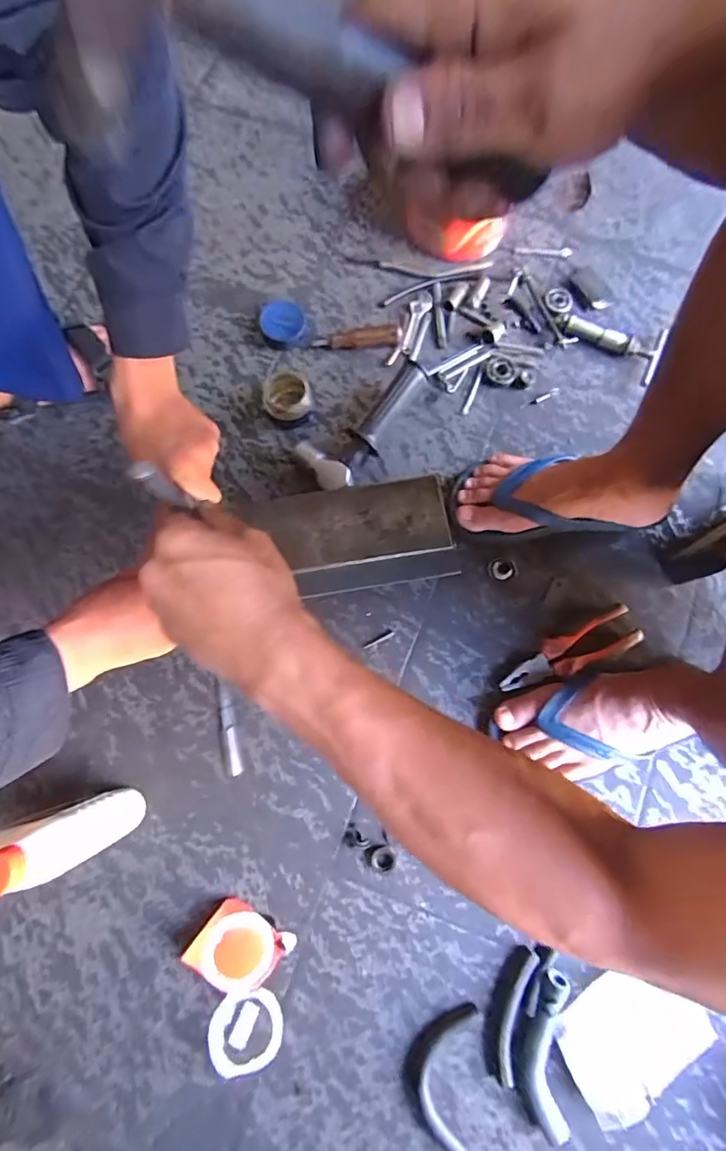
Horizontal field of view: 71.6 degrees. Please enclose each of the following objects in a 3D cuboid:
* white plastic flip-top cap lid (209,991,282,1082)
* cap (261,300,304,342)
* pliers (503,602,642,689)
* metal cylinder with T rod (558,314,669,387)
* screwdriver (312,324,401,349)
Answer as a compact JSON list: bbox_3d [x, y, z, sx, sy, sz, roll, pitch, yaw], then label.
[{"bbox_3d":[-0.115,0.451,0.498,0.068,0.010,0.068,5,64,-11],"label":"white plastic flip-top cap lid"},{"bbox_3d":[-0.105,-0.332,0.661,0.055,0.021,0.054,0,78,-1],"label":"cap"},{"bbox_3d":[0.240,0.088,0.591,0.176,0.021,0.047,-20,79,-5],"label":"pliers"},{"bbox_3d":[0.332,-0.319,0.668,0.137,0.025,0.083,26,79,4],"label":"metal cylinder with T rod"},{"bbox_3d":[-0.009,-0.311,0.663,0.111,0.016,0.024,-10,78,-4],"label":"screwdriver"}]

